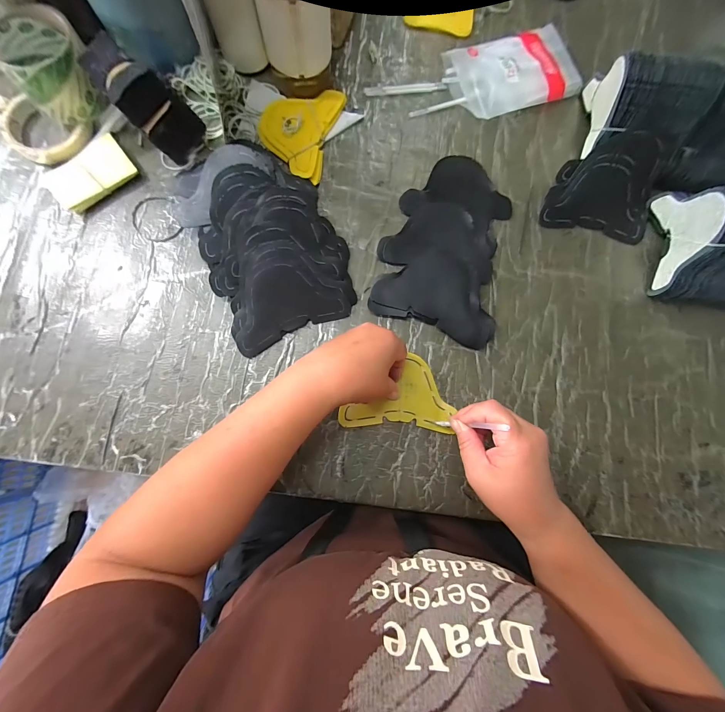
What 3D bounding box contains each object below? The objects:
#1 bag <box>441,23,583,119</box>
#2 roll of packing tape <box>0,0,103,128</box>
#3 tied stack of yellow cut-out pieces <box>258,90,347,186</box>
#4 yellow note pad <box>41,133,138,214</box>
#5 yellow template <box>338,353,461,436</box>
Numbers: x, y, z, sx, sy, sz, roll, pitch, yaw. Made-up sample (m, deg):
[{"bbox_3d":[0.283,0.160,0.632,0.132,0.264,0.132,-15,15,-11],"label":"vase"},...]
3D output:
[{"bbox_3d":[0.214,-0.391,0.427,0.184,0.034,0.102,-14,83,-5],"label":"bag"},{"bbox_3d":[-0.354,-0.329,0.359,0.082,0.075,0.095,-37,85,-7],"label":"roll of packing tape"},{"bbox_3d":[-0.085,-0.302,0.405,0.094,0.015,0.139,16,81,0],"label":"tied stack of yellow cut-out pieces"},{"bbox_3d":[-0.331,-0.219,0.373,0.097,0.022,0.059,-37,85,-7],"label":"yellow note pad"},{"bbox_3d":[0.040,0.042,0.355,0.125,0.005,0.083,4,81,-2],"label":"yellow template"}]

